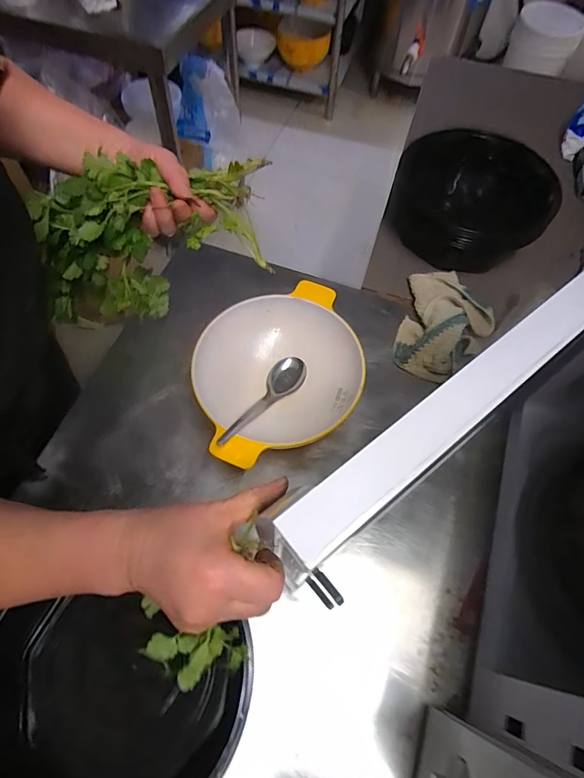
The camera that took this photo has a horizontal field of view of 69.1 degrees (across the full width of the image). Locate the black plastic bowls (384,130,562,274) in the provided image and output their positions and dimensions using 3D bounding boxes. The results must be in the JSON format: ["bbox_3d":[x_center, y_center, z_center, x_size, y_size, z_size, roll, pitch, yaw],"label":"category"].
[{"bbox_3d":[0.267,-0.282,0.638,0.212,0.088,0.230,-2,58,3],"label":"black plastic bowls"}]

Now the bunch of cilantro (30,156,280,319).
[{"bbox_3d":[-0.155,-0.154,0.467,0.249,0.166,0.069,-11,57,-2],"label":"bunch of cilantro"}]

